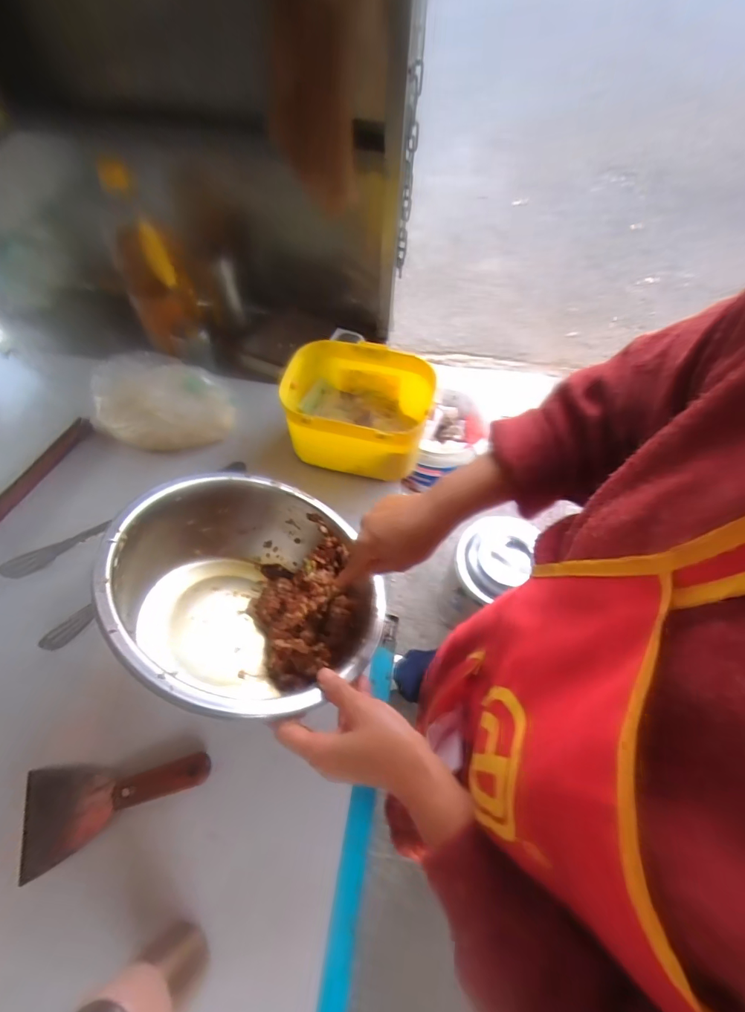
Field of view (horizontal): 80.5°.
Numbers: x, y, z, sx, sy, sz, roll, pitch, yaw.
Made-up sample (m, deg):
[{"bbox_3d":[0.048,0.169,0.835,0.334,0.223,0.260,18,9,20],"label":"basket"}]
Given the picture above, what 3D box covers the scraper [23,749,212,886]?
[{"bbox_3d":[-0.263,0.300,0.451,0.185,0.022,0.087,-11,59,-9],"label":"scraper"}]

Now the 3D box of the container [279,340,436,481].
[{"bbox_3d":[-0.022,-0.140,0.667,0.197,0.135,0.161,12,59,5],"label":"container"}]

